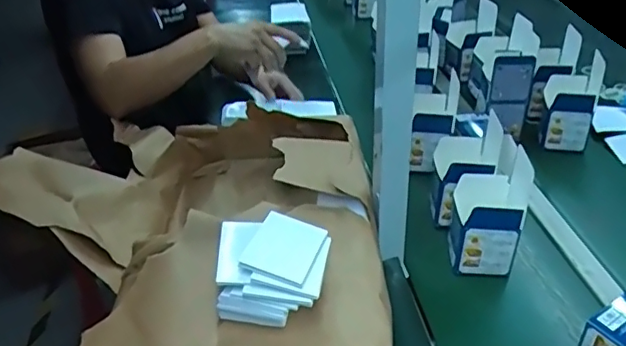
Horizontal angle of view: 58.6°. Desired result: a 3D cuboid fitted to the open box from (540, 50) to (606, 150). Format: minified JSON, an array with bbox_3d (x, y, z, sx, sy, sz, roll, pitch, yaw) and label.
[{"bbox_3d":[0.487,-0.131,1.067,0.095,0.157,0.092,7,33,17],"label":"open box"}]

